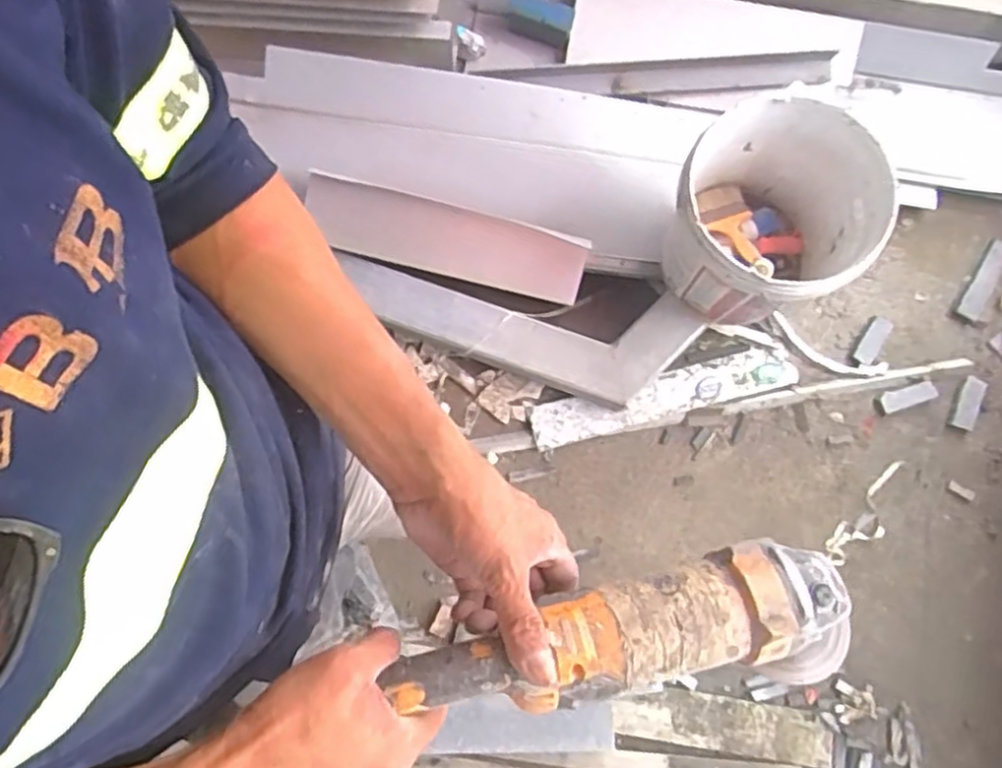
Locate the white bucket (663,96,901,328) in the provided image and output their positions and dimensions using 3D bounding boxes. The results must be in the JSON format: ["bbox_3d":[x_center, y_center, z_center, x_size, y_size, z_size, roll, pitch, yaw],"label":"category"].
[{"bbox_3d":[0.422,-0.245,1.195,0.284,0.327,0.276,0,76,-1],"label":"white bucket"}]

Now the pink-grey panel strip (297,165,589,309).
[{"bbox_3d":[-0.102,-0.270,1.357,0.528,0.010,0.136,13,107,-7],"label":"pink-grey panel strip"}]

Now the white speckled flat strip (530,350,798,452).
[{"bbox_3d":[0.323,0.025,1.413,0.537,0.026,0.094,-15,77,-4],"label":"white speckled flat strip"}]

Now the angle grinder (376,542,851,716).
[{"bbox_3d":[0.093,0.159,0.448,0.315,0.068,0.097,-4,76,-17],"label":"angle grinder"}]

